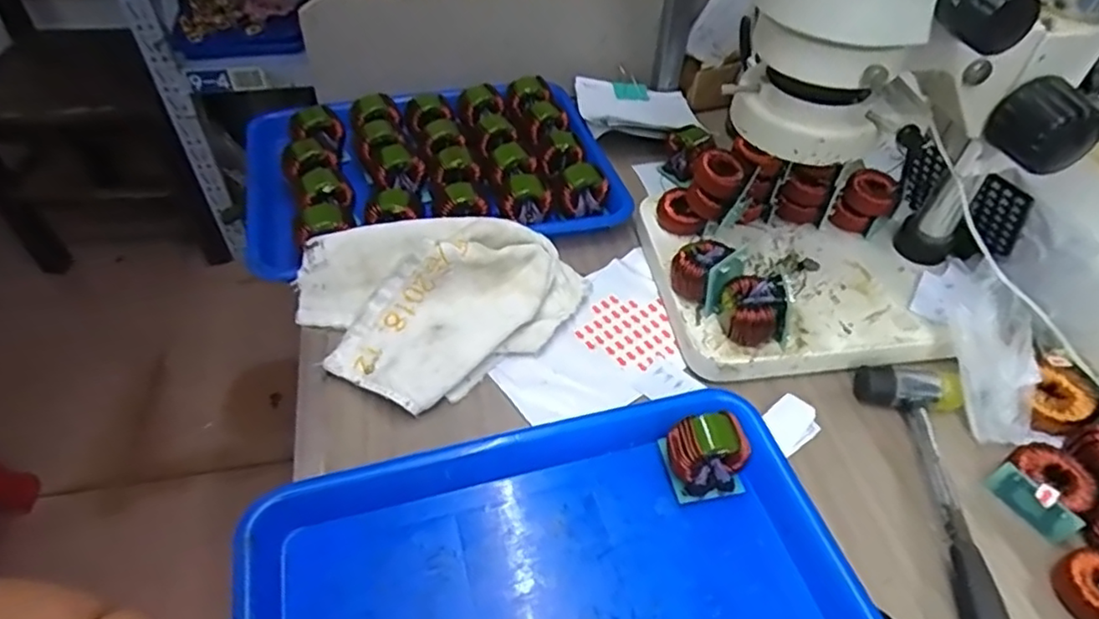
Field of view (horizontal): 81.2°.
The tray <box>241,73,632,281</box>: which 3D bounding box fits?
[{"bbox_3d":[-0.113,-0.139,0.601,0.329,0.051,0.235,-12,49,-14],"label":"tray"}]

